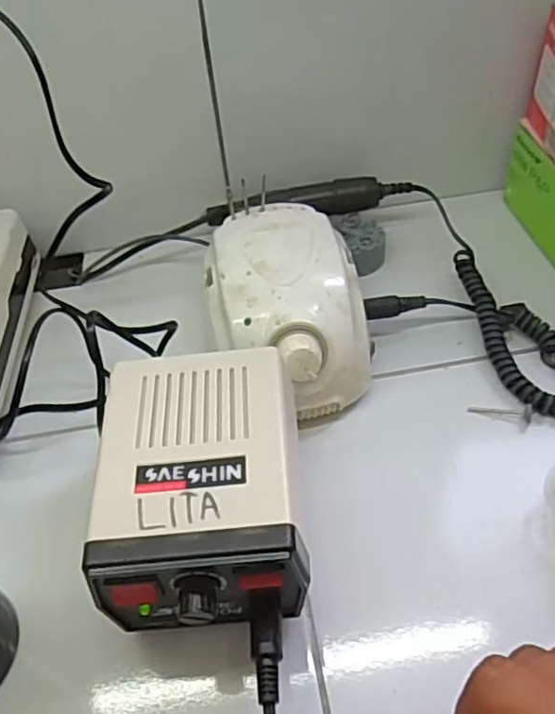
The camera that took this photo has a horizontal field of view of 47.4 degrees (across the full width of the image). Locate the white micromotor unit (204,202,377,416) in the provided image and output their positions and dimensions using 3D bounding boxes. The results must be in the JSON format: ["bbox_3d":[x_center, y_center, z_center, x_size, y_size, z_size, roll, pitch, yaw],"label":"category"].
[{"bbox_3d":[0.005,-0.032,0.438,0.099,0.081,0.138,-15,49,-8],"label":"white micromotor unit"}]

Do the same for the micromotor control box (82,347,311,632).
[{"bbox_3d":[-0.039,0.076,0.343,0.103,0.084,0.137,-4,48,2],"label":"micromotor control box"}]

